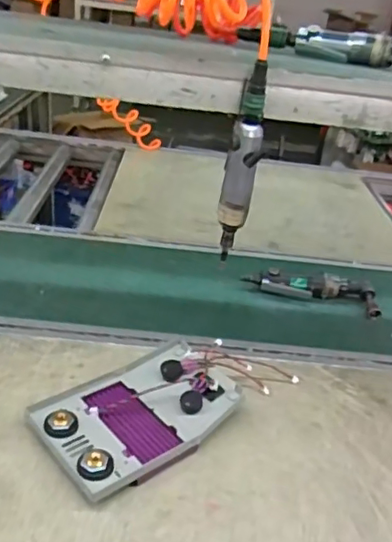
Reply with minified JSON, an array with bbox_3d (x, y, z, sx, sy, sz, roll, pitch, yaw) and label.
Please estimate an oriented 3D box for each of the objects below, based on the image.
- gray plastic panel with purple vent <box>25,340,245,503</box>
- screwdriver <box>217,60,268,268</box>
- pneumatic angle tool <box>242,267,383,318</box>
[{"bbox_3d":[-0.067,0.165,0.692,0.241,0.045,0.166,-19,37,-41],"label":"gray plastic panel with purple vent"},{"bbox_3d":[0.060,-0.131,0.742,0.050,0.251,0.045,14,29,13],"label":"screwdriver"},{"bbox_3d":[0.203,0.036,1.010,0.239,0.041,0.073,7,27,-1],"label":"pneumatic angle tool"}]

